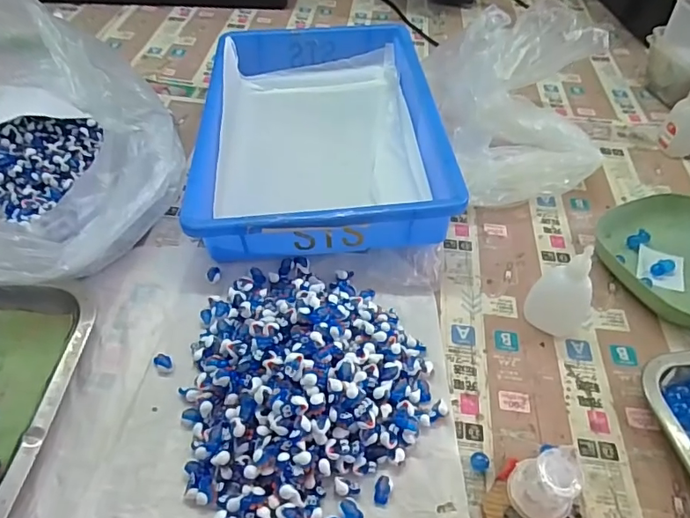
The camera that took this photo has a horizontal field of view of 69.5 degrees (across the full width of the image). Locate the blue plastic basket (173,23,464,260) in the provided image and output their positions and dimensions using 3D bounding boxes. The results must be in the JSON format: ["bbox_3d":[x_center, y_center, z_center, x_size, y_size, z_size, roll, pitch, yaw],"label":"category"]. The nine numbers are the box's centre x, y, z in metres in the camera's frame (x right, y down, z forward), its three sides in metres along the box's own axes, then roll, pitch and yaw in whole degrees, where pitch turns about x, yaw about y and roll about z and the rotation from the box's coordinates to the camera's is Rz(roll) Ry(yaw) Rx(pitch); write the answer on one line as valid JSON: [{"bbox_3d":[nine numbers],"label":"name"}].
[{"bbox_3d":[-0.028,-0.151,0.549,0.238,0.076,0.360,0,49,-6],"label":"blue plastic basket"}]

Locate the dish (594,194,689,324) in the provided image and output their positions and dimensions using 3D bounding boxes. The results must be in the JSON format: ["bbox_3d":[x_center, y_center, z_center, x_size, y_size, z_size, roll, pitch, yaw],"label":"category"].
[{"bbox_3d":[0.317,-0.006,0.468,0.129,0.033,0.146,-16,53,-19],"label":"dish"}]

